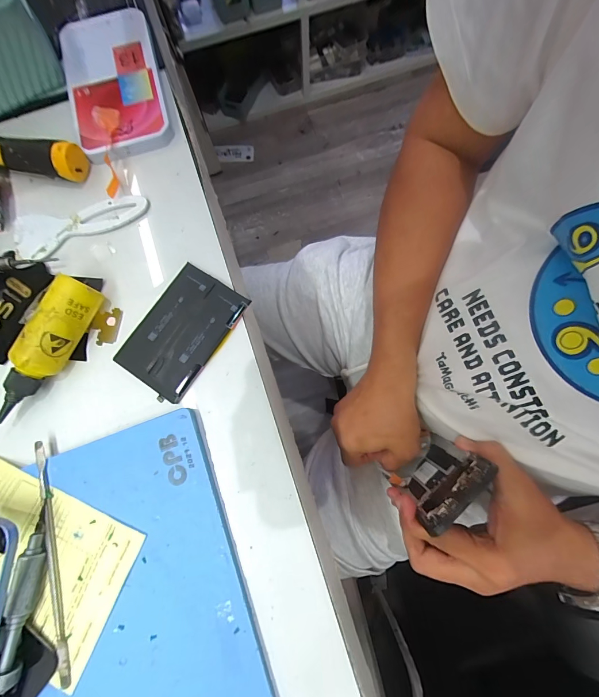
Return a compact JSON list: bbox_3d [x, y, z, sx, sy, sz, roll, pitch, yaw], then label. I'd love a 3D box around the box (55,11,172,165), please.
[{"bbox_3d":[-0.188,-0.277,0.327,0.090,0.019,0.179,-15,76,-5],"label":"box"}]

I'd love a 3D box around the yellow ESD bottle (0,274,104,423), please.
[{"bbox_3d":[-0.201,0.000,0.257,0.033,0.036,0.115,25,76,6],"label":"yellow ESD bottle"}]

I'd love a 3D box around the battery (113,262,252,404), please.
[{"bbox_3d":[-0.099,-0.015,0.272,0.069,0.011,0.103,34,77,8],"label":"battery"}]

